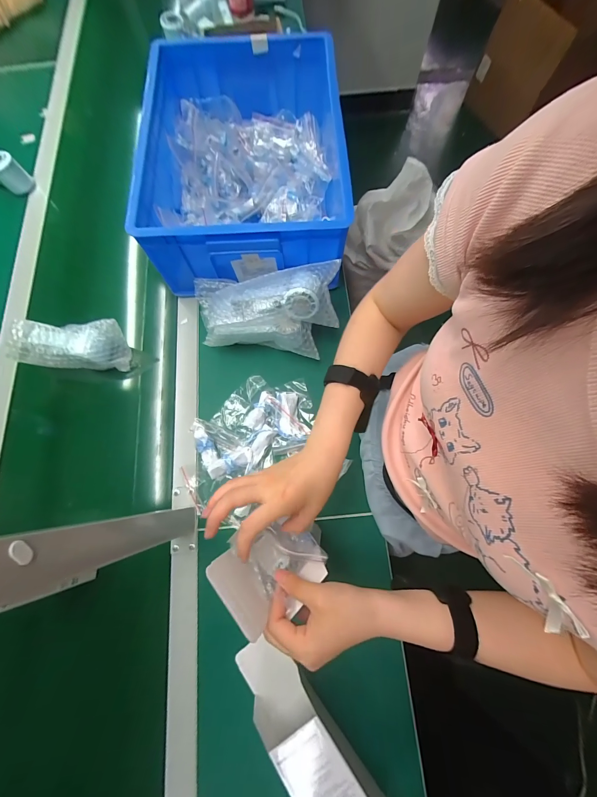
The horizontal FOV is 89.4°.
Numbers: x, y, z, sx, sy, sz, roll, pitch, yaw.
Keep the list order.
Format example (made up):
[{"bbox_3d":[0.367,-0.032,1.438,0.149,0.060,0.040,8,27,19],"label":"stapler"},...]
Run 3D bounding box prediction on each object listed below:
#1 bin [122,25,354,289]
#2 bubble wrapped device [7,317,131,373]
[{"bbox_3d":[-0.093,-0.451,0.571,0.330,0.140,0.461,-2,73,-1],"label":"bin"},{"bbox_3d":[-0.400,-0.096,0.520,0.189,0.049,0.074,3,73,0],"label":"bubble wrapped device"}]

